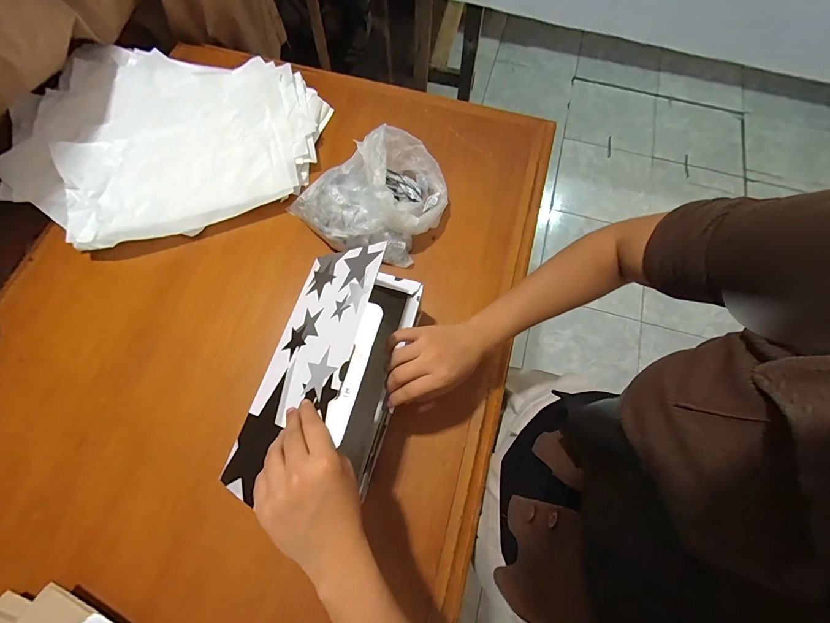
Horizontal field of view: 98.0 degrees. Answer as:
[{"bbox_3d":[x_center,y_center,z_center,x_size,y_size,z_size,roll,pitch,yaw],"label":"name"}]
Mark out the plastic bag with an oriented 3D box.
[{"bbox_3d":[-0.058,-0.186,0.570,0.212,0.109,0.196,-42,76,-15],"label":"plastic bag"}]

